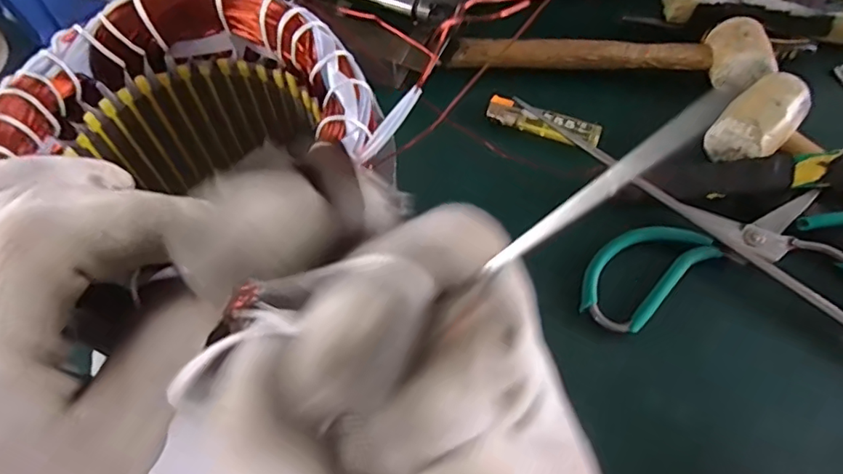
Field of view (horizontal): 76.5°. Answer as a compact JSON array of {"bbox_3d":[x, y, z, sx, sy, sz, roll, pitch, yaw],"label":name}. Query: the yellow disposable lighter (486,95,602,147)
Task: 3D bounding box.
[{"bbox_3d":[0.093,-0.087,0.409,0.086,0.010,0.019,20,64,8],"label":"yellow disposable lighter"}]

